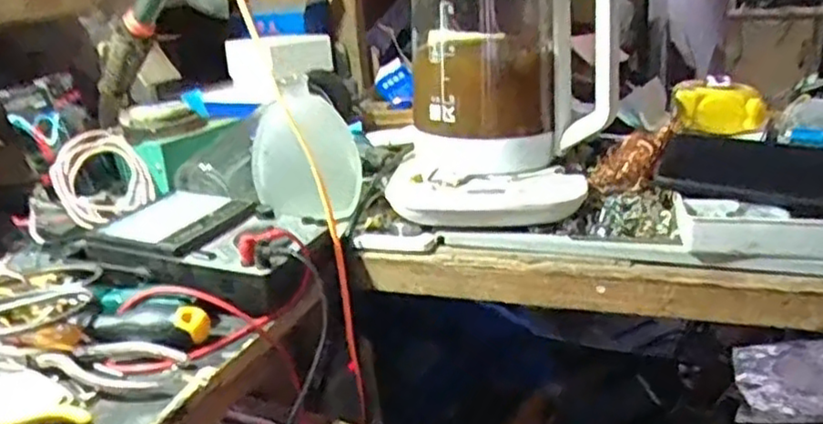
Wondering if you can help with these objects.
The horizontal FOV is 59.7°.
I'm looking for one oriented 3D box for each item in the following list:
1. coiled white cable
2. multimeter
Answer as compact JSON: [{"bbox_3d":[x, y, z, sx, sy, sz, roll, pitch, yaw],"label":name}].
[{"bbox_3d":[-0.302,-0.033,0.689,0.085,0.087,0.031,-29,-1,-41],"label":"coiled white cable"},{"bbox_3d":[-0.155,0.020,0.574,0.179,0.034,0.121,5,23,24],"label":"multimeter"}]

